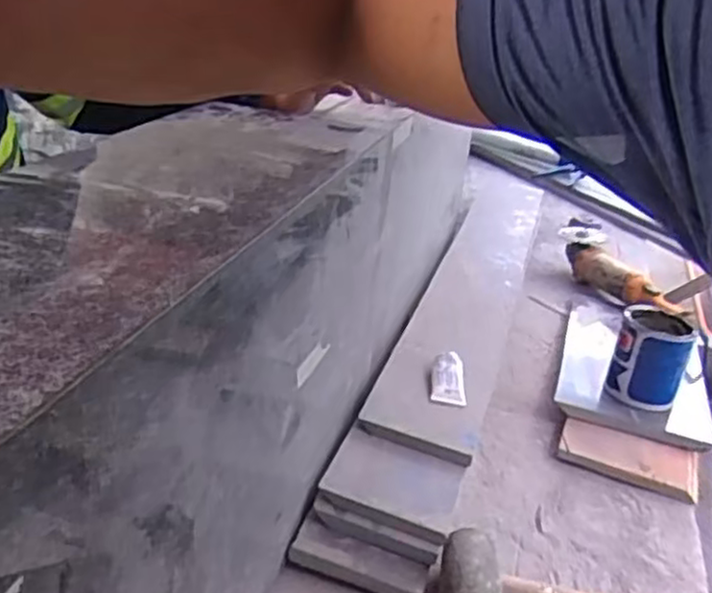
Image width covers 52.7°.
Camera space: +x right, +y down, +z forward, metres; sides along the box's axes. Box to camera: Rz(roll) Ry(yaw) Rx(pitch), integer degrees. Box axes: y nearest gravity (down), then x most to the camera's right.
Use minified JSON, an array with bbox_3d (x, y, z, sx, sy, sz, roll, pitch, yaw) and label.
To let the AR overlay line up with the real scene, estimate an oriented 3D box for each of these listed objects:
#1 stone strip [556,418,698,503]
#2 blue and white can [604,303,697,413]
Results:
[{"bbox_3d":[0.364,0.216,0.968,0.175,0.023,0.085,16,27,18],"label":"stone strip"},{"bbox_3d":[0.427,0.089,1.048,0.098,0.113,0.098,19,28,23],"label":"blue and white can"}]

